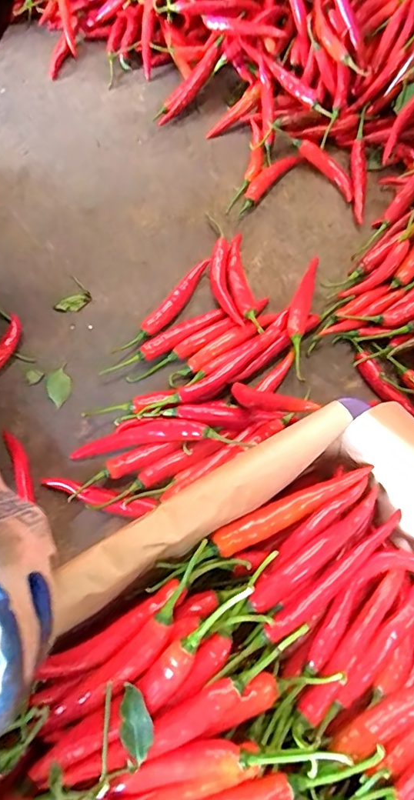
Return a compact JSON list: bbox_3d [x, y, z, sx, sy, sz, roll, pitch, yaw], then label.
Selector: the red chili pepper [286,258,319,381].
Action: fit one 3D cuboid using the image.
[{"bbox_3d":[0.102,-0.096,0.501,0.026,0.018,0.174,15,55,4],"label":"red chili pepper"}]

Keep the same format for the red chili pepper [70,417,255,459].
[{"bbox_3d":[-0.045,0.034,0.429,0.162,0.012,0.038,-7,67,9],"label":"red chili pepper"}]

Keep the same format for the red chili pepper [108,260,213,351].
[{"bbox_3d":[-0.044,-0.100,0.508,0.022,0.018,0.147,38,71,13],"label":"red chili pepper"}]

